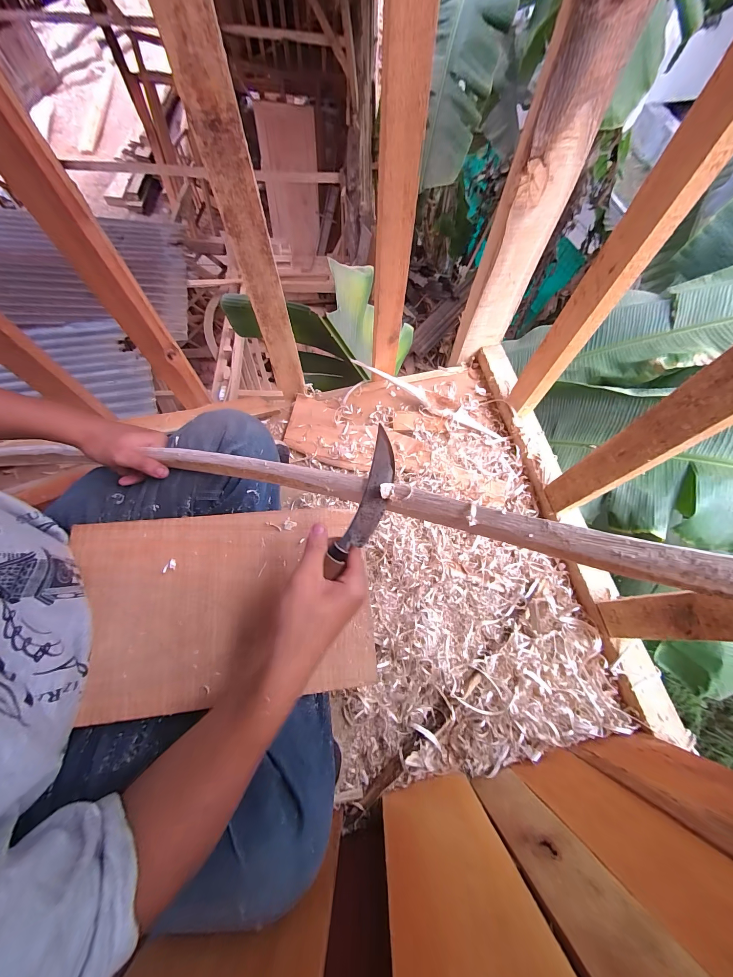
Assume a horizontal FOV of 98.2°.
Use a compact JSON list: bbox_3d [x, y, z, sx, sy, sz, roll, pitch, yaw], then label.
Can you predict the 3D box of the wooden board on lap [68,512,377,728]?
[{"bbox_3d":[-0.151,0.128,0.348,0.305,0.010,0.196,-4,77,-6],"label":"wooden board on lap"}]

